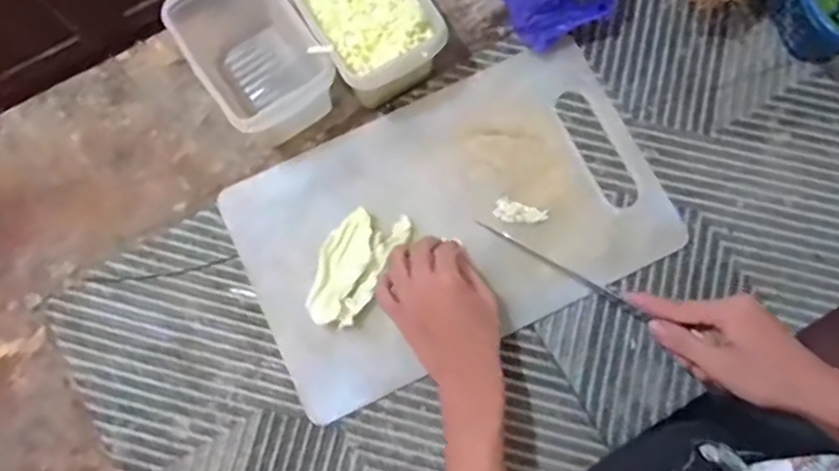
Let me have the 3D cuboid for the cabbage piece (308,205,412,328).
[{"bbox_3d":[-0.063,0.026,0.610,0.060,0.023,0.121,31,80,8],"label":"cabbage piece"}]

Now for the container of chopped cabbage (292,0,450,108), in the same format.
[{"bbox_3d":[-0.053,-0.209,0.633,0.105,0.097,0.157,-32,79,-6],"label":"container of chopped cabbage"}]

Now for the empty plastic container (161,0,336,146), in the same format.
[{"bbox_3d":[-0.160,-0.174,0.629,0.103,0.104,0.163,-35,79,-6],"label":"empty plastic container"}]

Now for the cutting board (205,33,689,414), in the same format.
[{"bbox_3d":[0.028,-0.017,0.631,0.397,0.014,0.248,-26,78,-4],"label":"cutting board"}]

